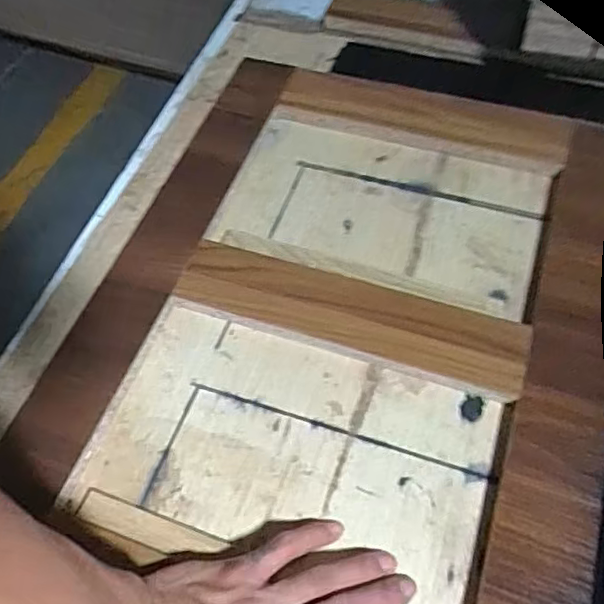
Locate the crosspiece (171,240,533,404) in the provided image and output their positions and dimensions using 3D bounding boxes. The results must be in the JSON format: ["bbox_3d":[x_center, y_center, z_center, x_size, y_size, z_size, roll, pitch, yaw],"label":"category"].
[{"bbox_3d":[0.036,0.008,0.468,0.263,0.018,0.063,16,60,13],"label":"crosspiece"}]

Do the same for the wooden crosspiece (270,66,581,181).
[{"bbox_3d":[0.112,-0.177,0.579,0.269,0.018,0.072,16,60,13],"label":"wooden crosspiece"}]

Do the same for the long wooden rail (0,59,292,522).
[{"bbox_3d":[-0.166,0.055,0.449,0.076,0.019,0.737,15,60,12],"label":"long wooden rail"}]

